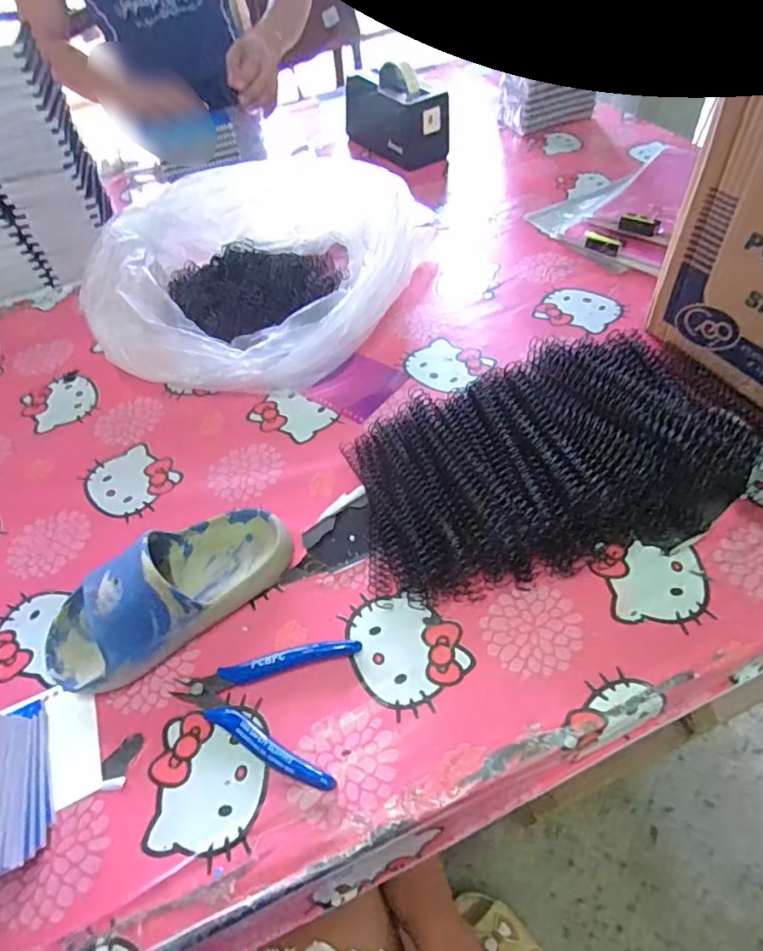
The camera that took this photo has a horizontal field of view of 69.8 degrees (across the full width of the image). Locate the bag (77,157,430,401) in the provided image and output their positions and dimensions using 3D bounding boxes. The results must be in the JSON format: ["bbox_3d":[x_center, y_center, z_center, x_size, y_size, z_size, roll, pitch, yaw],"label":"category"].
[{"bbox_3d":[-0.135,-0.222,0.597,0.303,0.104,0.303,13,54,16],"label":"bag"}]

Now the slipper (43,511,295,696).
[{"bbox_3d":[-0.153,0.076,0.388,0.172,0.062,0.079,-36,56,-21],"label":"slipper"}]

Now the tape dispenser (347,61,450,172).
[{"bbox_3d":[0.016,-0.575,0.862,0.080,0.103,0.210,-26,53,-14],"label":"tape dispenser"}]

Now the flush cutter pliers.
[{"bbox_3d":[-0.078,0.144,0.351,0.113,0.013,0.088,2,51,8],"label":"flush cutter pliers"}]

